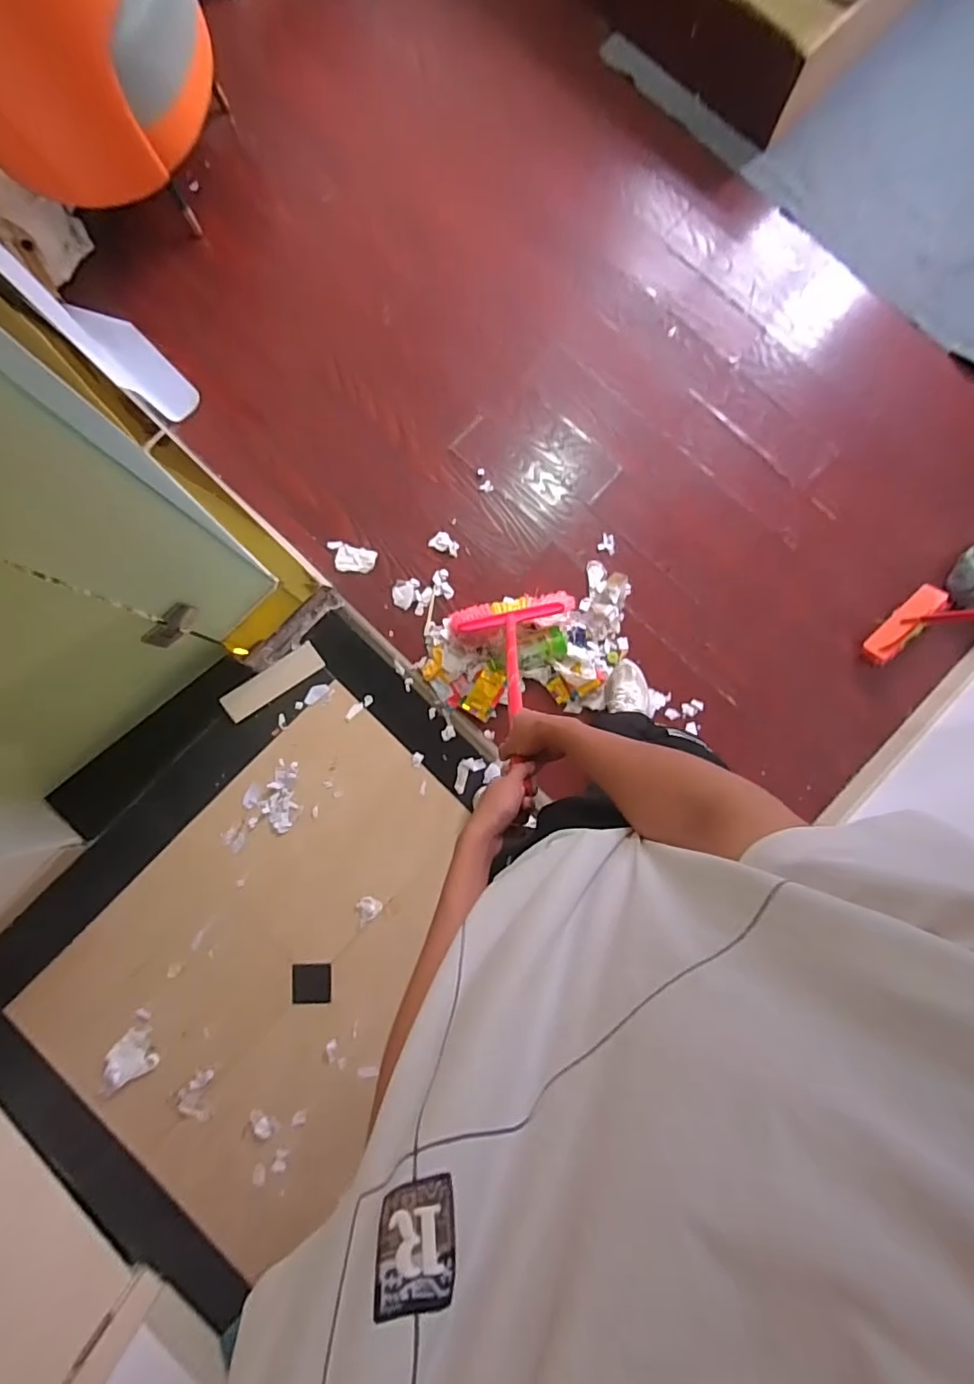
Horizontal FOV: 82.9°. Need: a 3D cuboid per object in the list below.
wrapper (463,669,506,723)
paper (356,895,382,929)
[{"bbox_3d":[-0.006,0.004,1.376,0.066,0.016,0.126,25,85,2],"label":"wrapper"},{"bbox_3d":[-0.294,0.536,1.354,0.054,0.019,0.069,41,86,4],"label":"paper"}]

